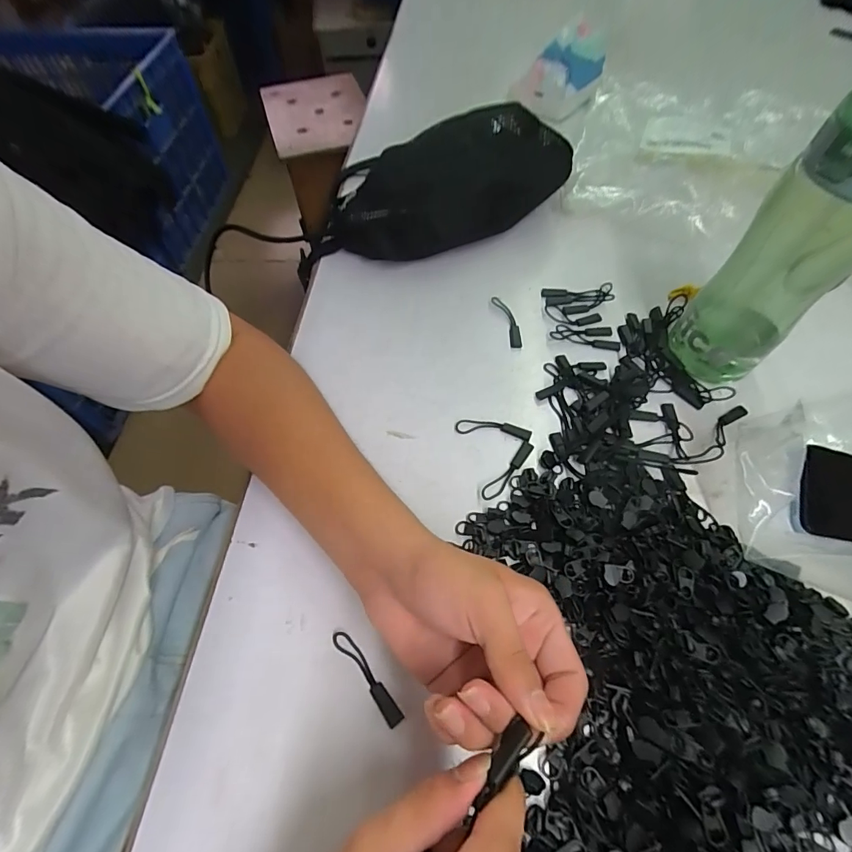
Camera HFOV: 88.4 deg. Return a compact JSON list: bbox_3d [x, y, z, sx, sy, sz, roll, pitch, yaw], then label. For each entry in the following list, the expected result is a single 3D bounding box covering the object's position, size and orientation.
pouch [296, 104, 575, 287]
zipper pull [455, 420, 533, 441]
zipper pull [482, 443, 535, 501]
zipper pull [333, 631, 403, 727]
[{"bbox_3d":[0.003,-0.244,0.447,0.284,0.088,0.124,-14,61,-6],"label":"pouch"},{"bbox_3d":[0.055,0.002,0.354,0.061,0.004,0.013,6,61,5],"label":"zipper pull"},{"bbox_3d":[0.063,0.034,0.335,0.012,0.005,0.061,38,68,21],"label":"zipper pull"},{"bbox_3d":[-0.036,0.154,0.269,0.011,0.004,0.063,-38,66,-18],"label":"zipper pull"}]

